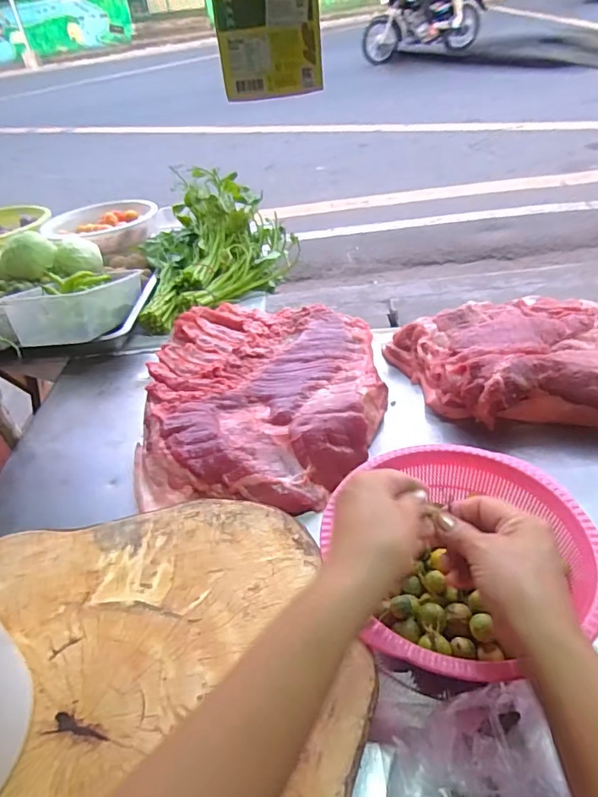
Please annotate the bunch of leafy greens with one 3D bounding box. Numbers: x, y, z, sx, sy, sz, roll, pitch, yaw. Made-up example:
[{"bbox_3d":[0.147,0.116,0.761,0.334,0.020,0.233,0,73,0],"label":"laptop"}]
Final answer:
[{"bbox_3d":[-0.167,-0.313,1.018,0.293,0.174,0.317,-12,41,-6],"label":"bunch of leafy greens"}]

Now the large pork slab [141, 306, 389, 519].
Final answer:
[{"bbox_3d":[-0.049,-0.005,0.727,0.329,0.083,0.369,-3,41,4],"label":"large pork slab"}]

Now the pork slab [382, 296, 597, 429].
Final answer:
[{"bbox_3d":[0.326,-0.056,0.703,0.336,0.078,0.258,-11,41,-6],"label":"pork slab"}]

